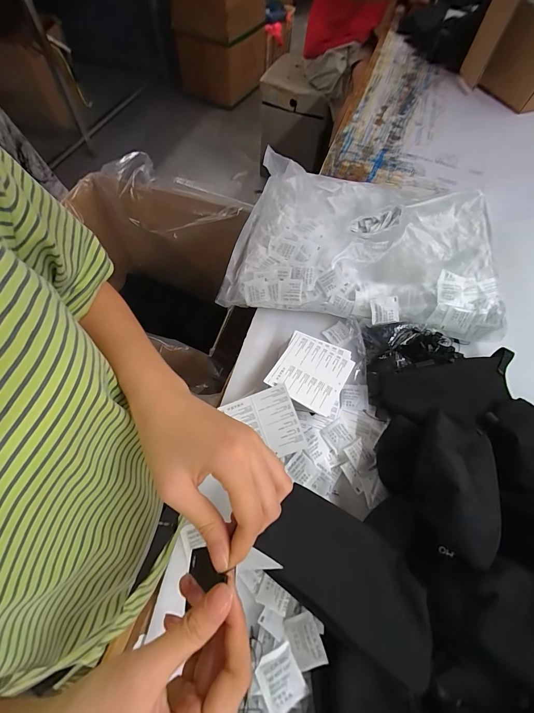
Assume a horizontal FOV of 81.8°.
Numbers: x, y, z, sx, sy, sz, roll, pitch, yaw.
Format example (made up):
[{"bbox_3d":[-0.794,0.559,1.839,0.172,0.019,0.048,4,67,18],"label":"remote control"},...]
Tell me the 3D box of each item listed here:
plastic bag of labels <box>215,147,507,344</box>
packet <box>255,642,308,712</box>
[{"bbox_3d":[0.177,-0.218,0.560,0.452,0.063,0.351,12,62,4],"label":"plastic bag of labels"},{"bbox_3d":[0.013,0.309,0.295,0.039,0.008,0.044,-27,67,-12],"label":"packet"}]

